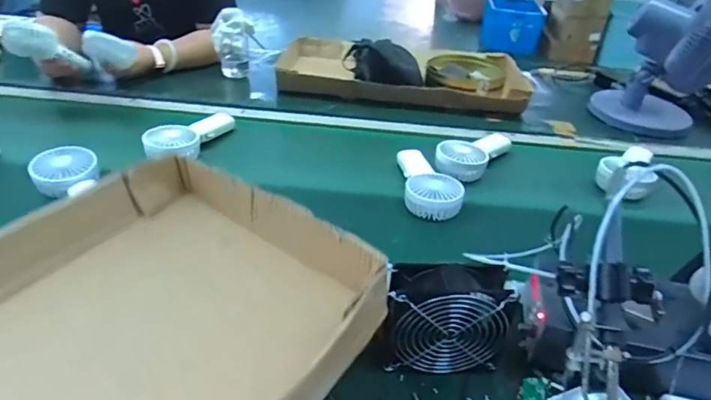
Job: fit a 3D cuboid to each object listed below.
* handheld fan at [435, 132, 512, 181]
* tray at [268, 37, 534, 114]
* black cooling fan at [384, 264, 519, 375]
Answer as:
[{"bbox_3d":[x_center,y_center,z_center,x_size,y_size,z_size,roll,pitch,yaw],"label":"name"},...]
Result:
[{"bbox_3d":[0.211,-0.085,0.864,0.082,0.037,0.156,29,41,30],"label":"handheld fan"},{"bbox_3d":[0.100,-0.302,1.123,0.563,0.060,0.315,10,35,7],"label":"tray"},{"bbox_3d":[0.090,0.125,0.498,0.123,0.118,0.057,4,35,-1],"label":"black cooling fan"}]

